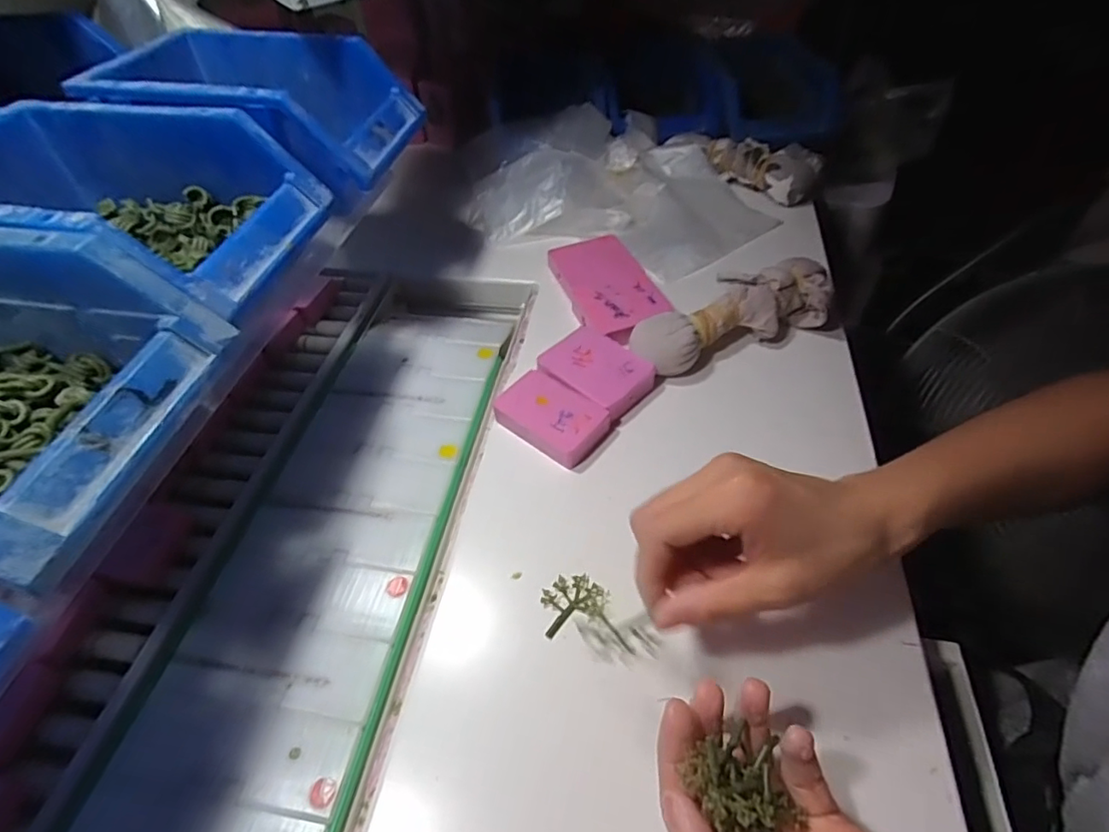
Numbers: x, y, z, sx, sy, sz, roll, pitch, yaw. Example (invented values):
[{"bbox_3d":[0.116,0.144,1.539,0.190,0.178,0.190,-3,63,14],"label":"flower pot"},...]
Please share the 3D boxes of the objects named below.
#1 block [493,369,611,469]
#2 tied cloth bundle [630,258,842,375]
[{"bbox_3d":[-0.002,0.000,0.376,0.072,0.016,0.048,33,60,28],"label":"block"},{"bbox_3d":[0.137,-0.075,0.415,0.164,0.039,0.051,-18,48,-7],"label":"tied cloth bundle"}]

